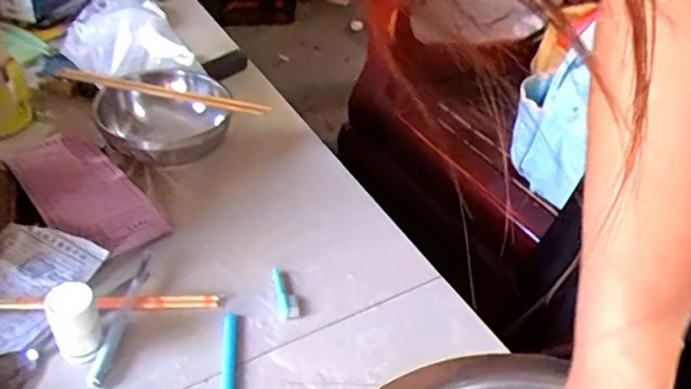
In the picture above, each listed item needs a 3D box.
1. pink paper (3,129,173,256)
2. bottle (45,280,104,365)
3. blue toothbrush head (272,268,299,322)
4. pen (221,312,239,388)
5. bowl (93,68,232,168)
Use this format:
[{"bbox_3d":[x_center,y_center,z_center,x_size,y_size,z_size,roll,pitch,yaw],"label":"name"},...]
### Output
[{"bbox_3d":[-0.271,-0.004,0.601,0.190,0.027,0.091,35,46,29],"label":"pink paper"},{"bbox_3d":[-0.211,0.100,0.456,0.032,0.064,0.030,-20,47,-29],"label":"bottle"},{"bbox_3d":[-0.056,0.091,0.542,0.017,0.012,0.057,-5,41,-15],"label":"blue toothbrush head"},{"bbox_3d":[-0.093,0.145,0.469,0.012,0.007,0.122,0,40,-9],"label":"pen"},{"bbox_3d":[-0.207,-0.079,0.672,0.139,0.071,0.143,5,39,-4],"label":"bowl"}]

